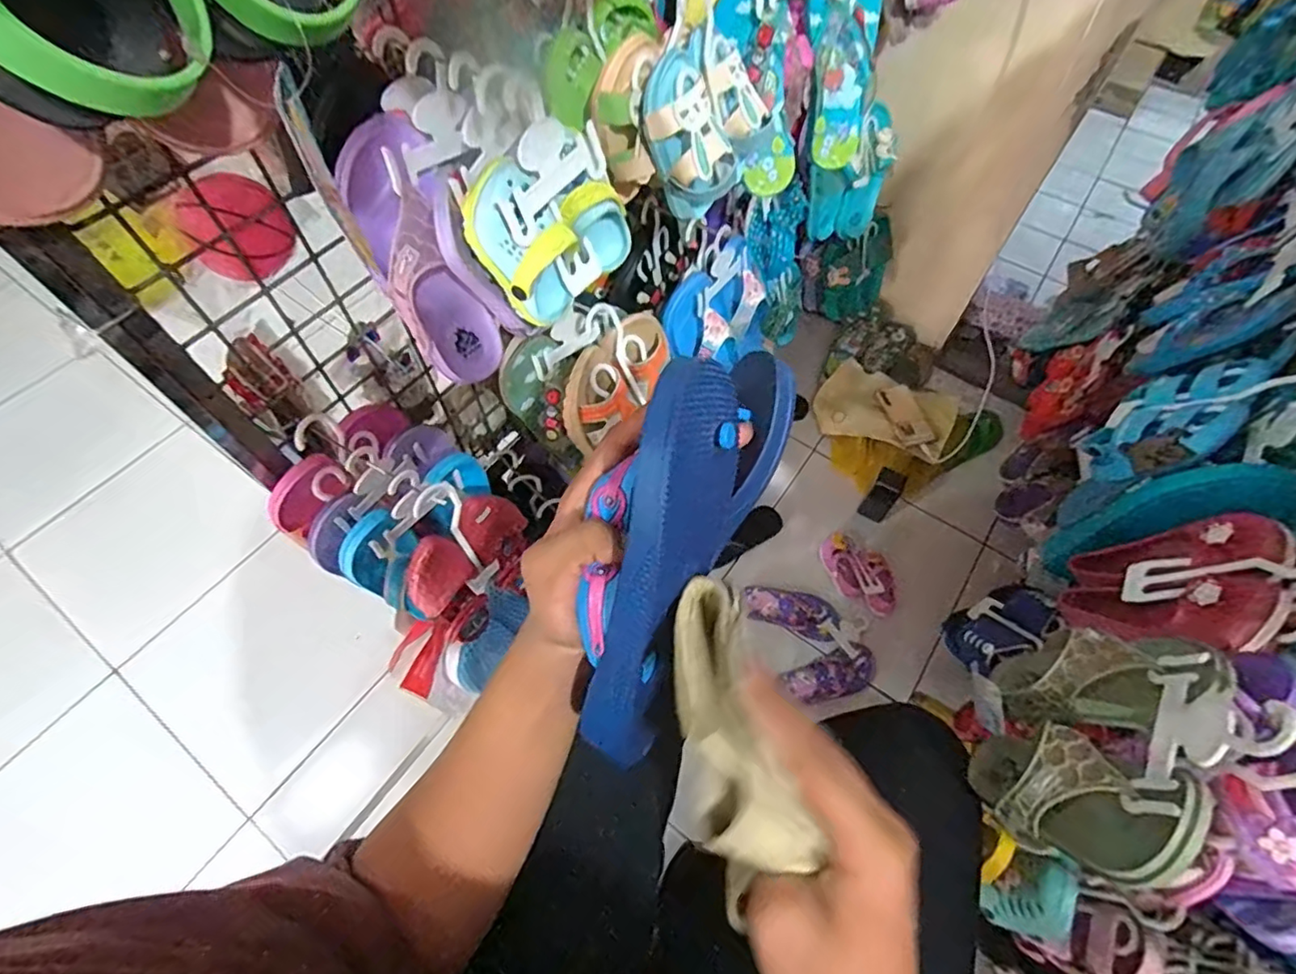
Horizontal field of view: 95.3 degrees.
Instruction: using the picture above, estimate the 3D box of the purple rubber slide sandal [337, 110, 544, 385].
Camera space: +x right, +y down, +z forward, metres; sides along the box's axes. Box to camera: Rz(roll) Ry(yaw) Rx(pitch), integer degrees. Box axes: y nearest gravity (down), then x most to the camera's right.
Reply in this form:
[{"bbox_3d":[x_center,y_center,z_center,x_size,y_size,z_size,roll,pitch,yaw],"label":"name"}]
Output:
[{"bbox_3d":[-0.163,-0.179,0.489,0.107,0.218,0.078,-29,43,-10],"label":"purple rubber slide sandal"}]

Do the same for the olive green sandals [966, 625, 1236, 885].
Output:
[{"bbox_3d":[0.310,0.182,0.426,0.071,0.151,0.161,31,63,16],"label":"olive green sandals"}]

